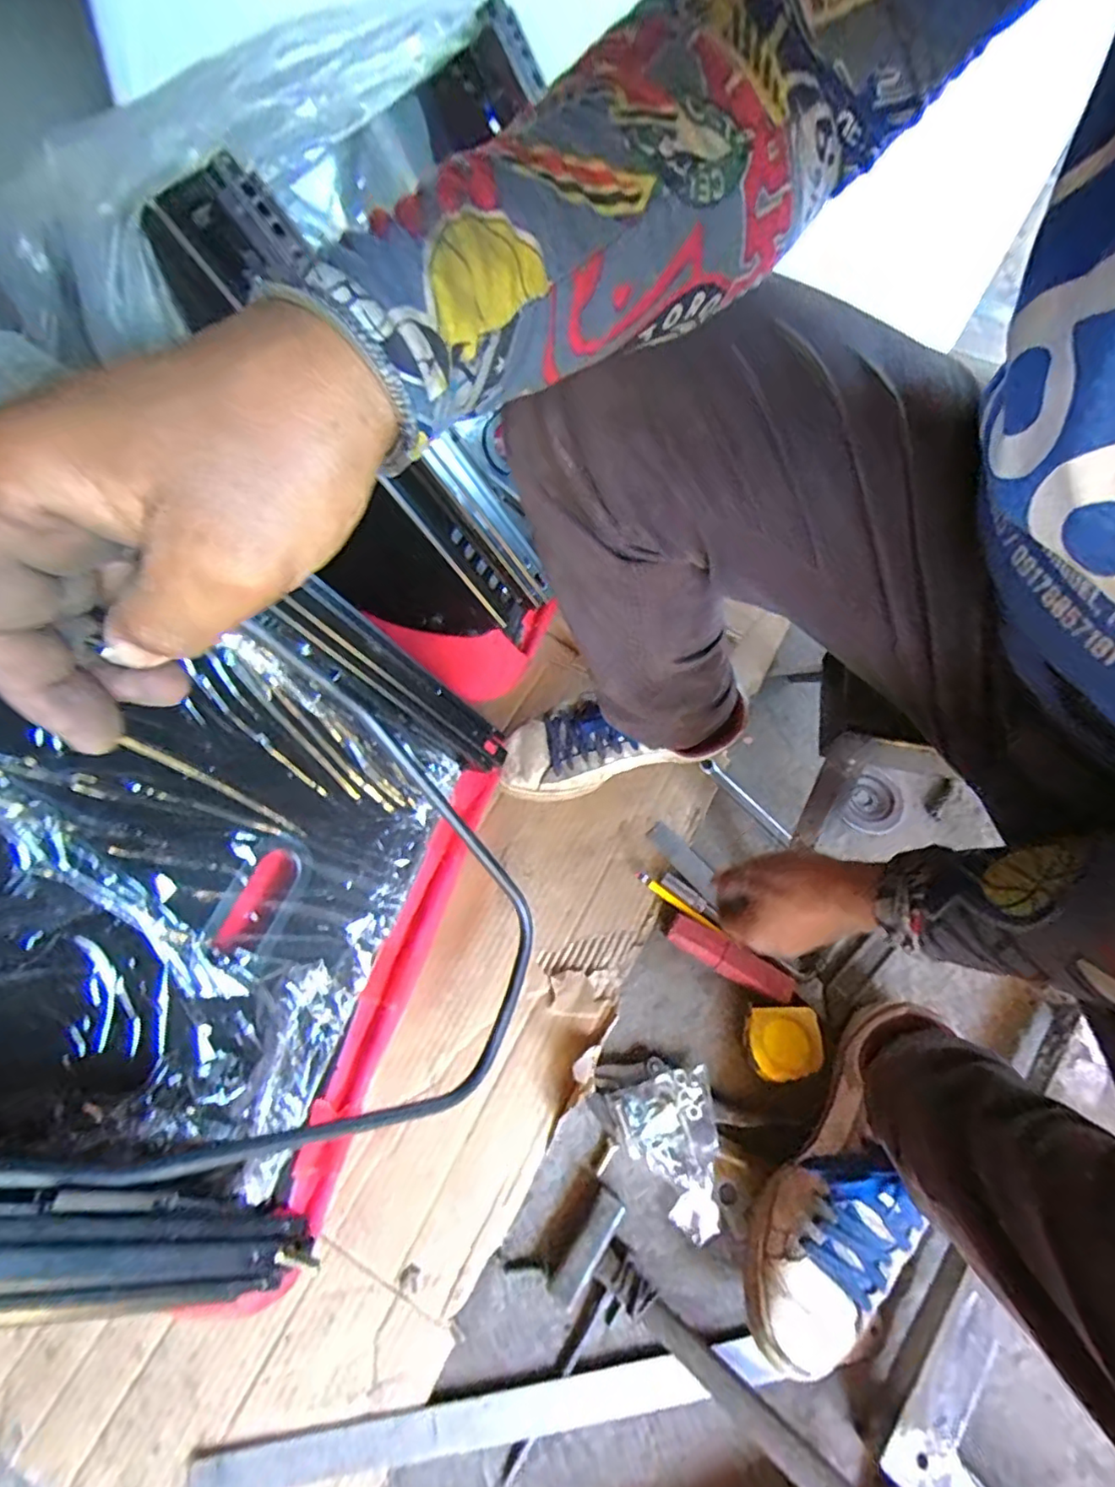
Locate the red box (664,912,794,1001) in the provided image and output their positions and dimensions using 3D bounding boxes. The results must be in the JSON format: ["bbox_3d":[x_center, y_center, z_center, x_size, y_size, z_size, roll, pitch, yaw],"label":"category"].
[{"bbox_3d":[0.165,0.209,0.583,0.121,0.025,0.031,31,68,12],"label":"red box"}]

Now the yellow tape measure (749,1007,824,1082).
[{"bbox_3d":[0.204,0.269,0.541,0.061,0.024,0.057,1,65,-1],"label":"yellow tape measure"}]

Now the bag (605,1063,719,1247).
[{"bbox_3d":[0.101,0.343,0.512,0.091,0.039,0.110,-15,66,-9],"label":"bag"}]

